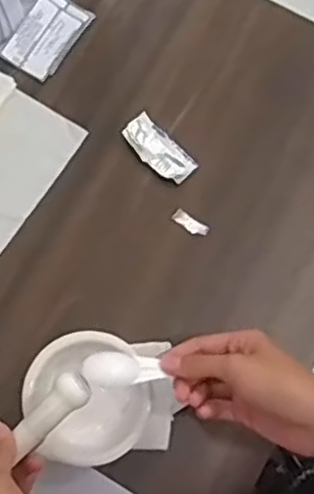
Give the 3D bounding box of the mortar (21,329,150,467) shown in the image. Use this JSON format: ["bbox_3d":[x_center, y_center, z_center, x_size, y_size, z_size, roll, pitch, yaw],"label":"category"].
[{"bbox_3d":[-0.055,0.122,0.545,0.092,0.052,0.099,0,74,-1],"label":"mortar"}]

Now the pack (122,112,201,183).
[{"bbox_3d":[0.002,-0.090,0.623,0.034,0.006,0.072,-43,79,-12],"label":"pack"}]

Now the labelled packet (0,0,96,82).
[{"bbox_3d":[-0.105,-0.204,0.650,0.051,0.009,0.082,33,76,8],"label":"labelled packet"}]

